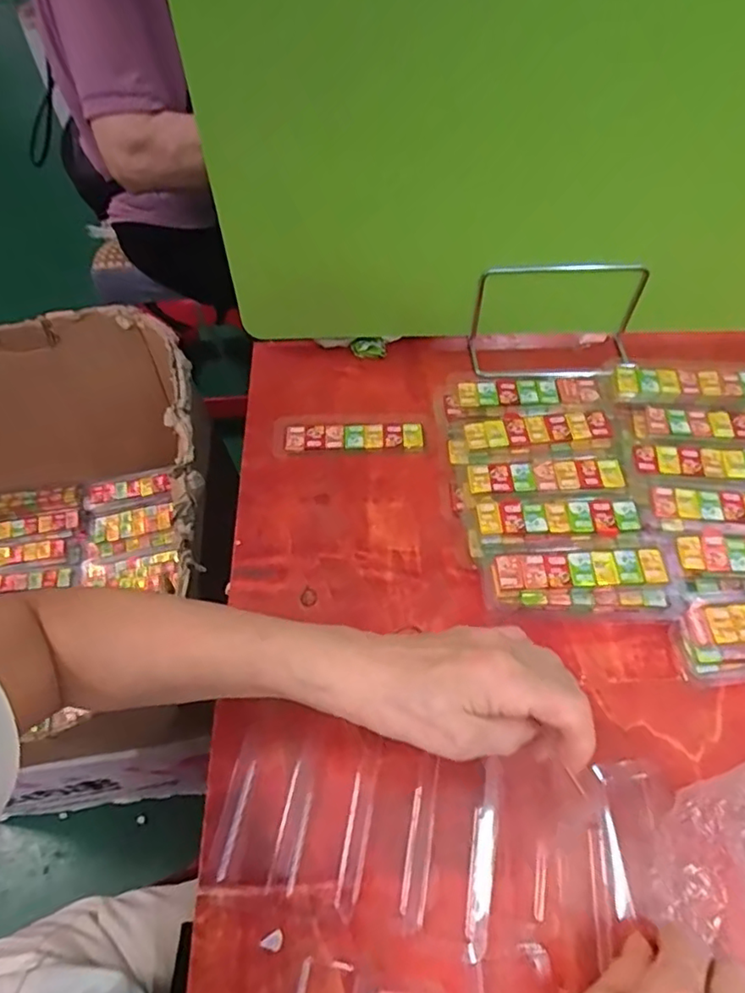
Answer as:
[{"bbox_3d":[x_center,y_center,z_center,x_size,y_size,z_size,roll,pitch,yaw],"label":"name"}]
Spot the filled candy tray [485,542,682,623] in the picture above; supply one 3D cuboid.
[{"bbox_3d":[0.150,0.063,0.444,0.136,0.035,0.046,1,57,1],"label":"filled candy tray"}]

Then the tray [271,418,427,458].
[{"bbox_3d":[-0.021,-0.053,0.535,0.134,0.008,0.041,1,57,1],"label":"tray"}]

